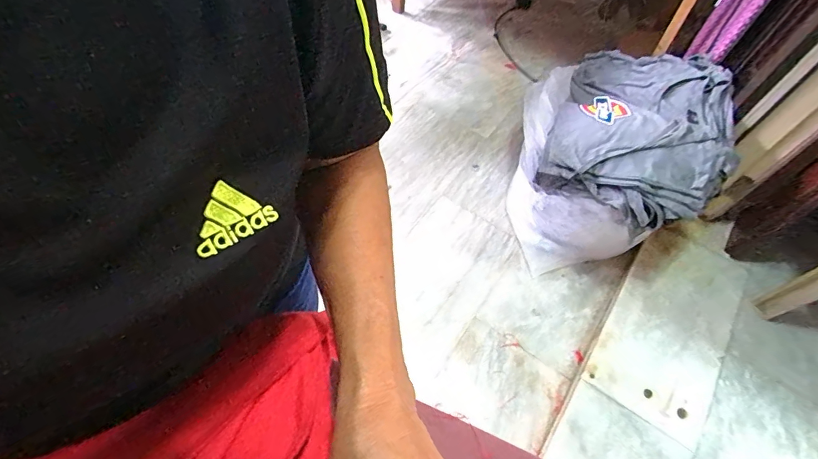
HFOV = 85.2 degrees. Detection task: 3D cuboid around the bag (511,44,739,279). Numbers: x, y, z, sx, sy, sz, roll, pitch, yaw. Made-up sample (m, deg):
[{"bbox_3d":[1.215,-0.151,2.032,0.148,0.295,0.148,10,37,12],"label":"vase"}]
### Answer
[{"bbox_3d":[0.575,-0.220,1.315,0.477,0.427,0.611,8,59,0],"label":"bag"}]

